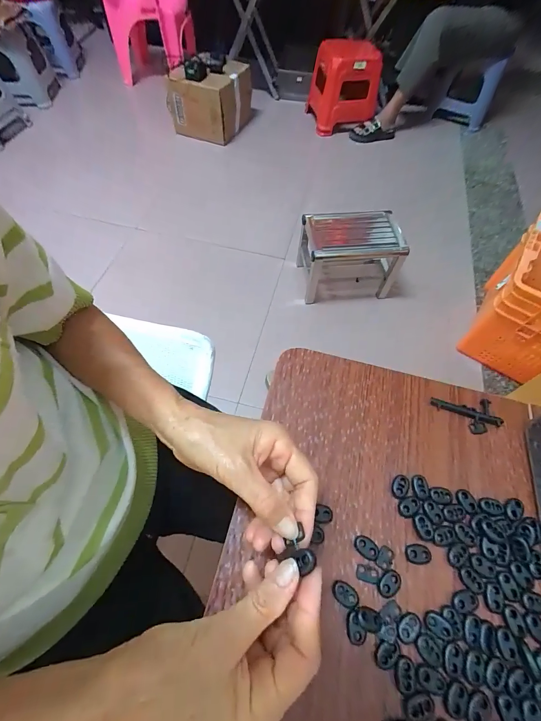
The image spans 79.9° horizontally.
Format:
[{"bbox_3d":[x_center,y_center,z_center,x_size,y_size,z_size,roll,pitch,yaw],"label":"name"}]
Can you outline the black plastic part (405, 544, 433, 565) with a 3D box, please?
[{"bbox_3d":[0.131,0.170,0.284,0.022,0.008,0.015,2,58,1],"label":"black plastic part"}]

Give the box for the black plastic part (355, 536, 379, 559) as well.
[{"bbox_3d":[0.084,0.164,0.285,0.022,0.007,0.014,33,64,18],"label":"black plastic part"}]

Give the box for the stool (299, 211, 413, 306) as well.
[{"bbox_3d":[0.265,-0.346,1.082,0.308,0.222,0.195,-5,60,-5],"label":"stool"}]

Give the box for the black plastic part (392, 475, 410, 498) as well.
[{"bbox_3d":[0.125,0.121,0.310,0.014,0.004,0.022,27,62,16],"label":"black plastic part"}]

